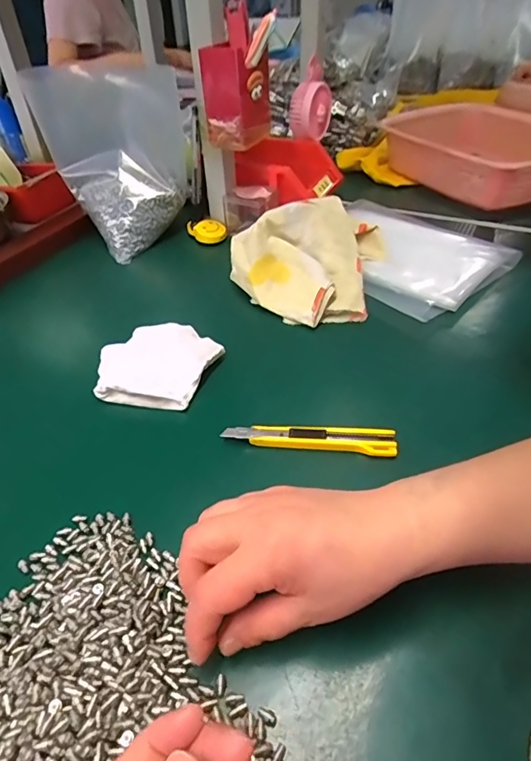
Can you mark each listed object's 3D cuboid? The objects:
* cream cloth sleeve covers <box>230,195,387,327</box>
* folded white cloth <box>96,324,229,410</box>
[{"bbox_3d":[0.042,-0.143,0.539,0.165,0.069,0.167,11,43,14],"label":"cream cloth sleeve covers"},{"bbox_3d":[-0.103,-0.016,0.444,0.112,0.023,0.090,4,42,7],"label":"folded white cloth"}]

